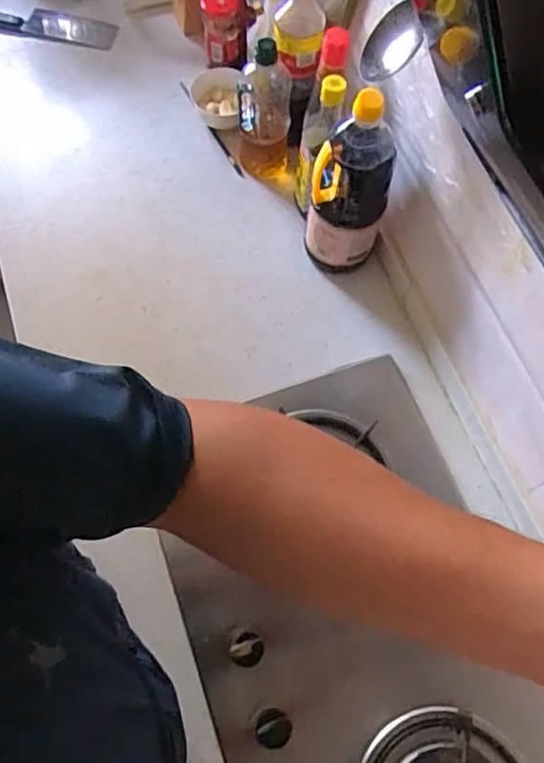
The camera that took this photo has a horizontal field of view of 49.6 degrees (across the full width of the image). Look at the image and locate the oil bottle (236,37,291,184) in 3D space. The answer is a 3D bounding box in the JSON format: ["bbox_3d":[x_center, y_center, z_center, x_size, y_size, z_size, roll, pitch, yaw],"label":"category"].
[{"bbox_3d":[-0.009,-0.424,0.958,0.086,0.215,0.072,-4,66,-5],"label":"oil bottle"}]

